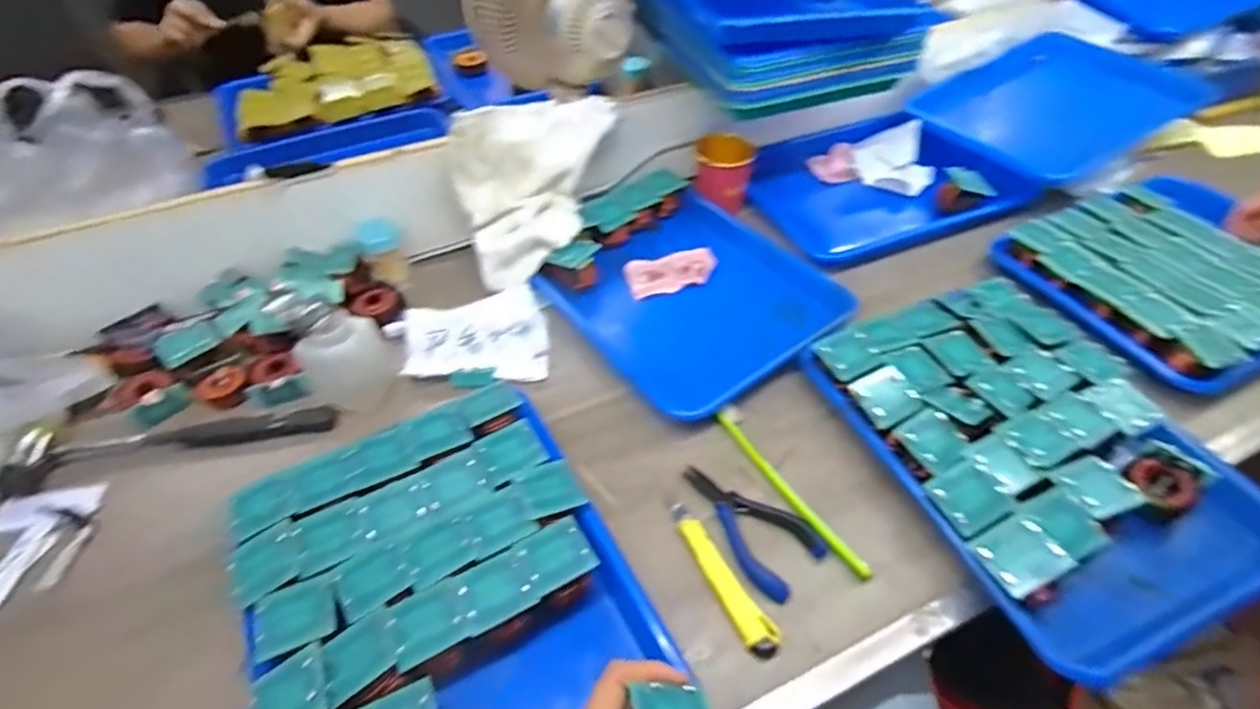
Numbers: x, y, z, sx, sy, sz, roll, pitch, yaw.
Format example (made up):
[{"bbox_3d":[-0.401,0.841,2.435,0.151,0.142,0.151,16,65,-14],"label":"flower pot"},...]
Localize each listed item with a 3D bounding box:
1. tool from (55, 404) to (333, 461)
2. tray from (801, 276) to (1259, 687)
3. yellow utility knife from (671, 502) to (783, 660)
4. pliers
[{"bbox_3d":[-0.392,0.071,0.556,0.235,0.017,0.027,-4,47,-3],"label":"tool"},{"bbox_3d":[0.328,0.072,0.506,0.249,0.048,0.316,-18,50,-15],"label":"tray"},{"bbox_3d":[0.067,0.165,0.459,0.026,0.010,0.126,-23,51,-19],"label":"yellow utility knife"},{"bbox_3d":[0.091,0.131,0.486,0.062,0.007,0.123,-34,55,-26],"label":"pliers"}]

